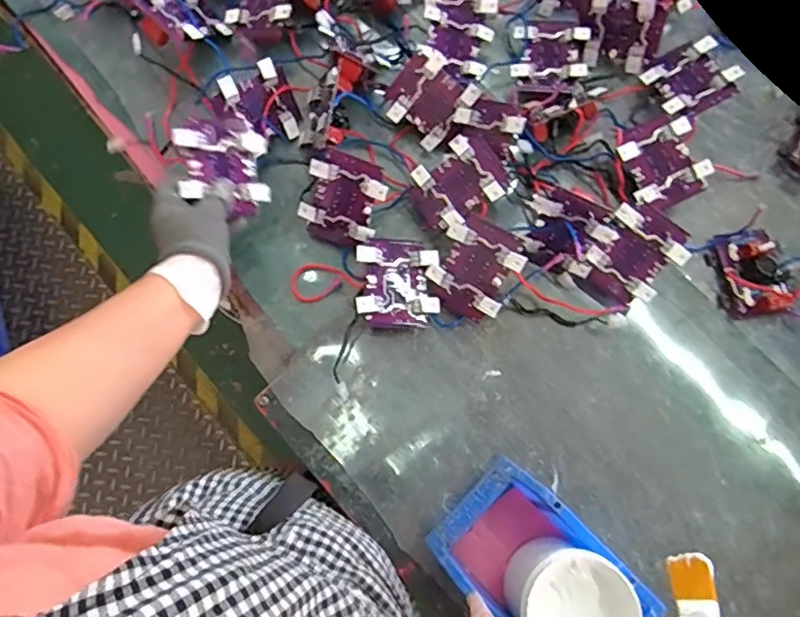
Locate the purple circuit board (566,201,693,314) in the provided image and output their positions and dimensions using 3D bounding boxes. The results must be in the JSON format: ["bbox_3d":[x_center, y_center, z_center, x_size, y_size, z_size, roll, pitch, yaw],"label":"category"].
[{"bbox_3d":[0.244,-0.053,0.603,0.083,0.012,0.108,39,105,5],"label":"purple circuit board"}]

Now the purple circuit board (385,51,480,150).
[{"bbox_3d":[0.033,-0.236,0.640,0.080,0.010,0.085,37,113,-16],"label":"purple circuit board"}]

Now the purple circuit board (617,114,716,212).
[{"bbox_3d":[0.289,-0.160,0.625,0.081,0.017,0.094,-29,89,6],"label":"purple circuit board"}]

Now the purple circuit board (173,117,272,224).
[{"bbox_3d":[-0.182,-0.145,0.584,0.089,0.019,0.099,0,86,-29],"label":"purple circuit board"}]

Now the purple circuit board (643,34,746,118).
[{"bbox_3d":[0.332,-0.261,0.648,0.082,0.016,0.086,-25,65,16],"label":"purple circuit board"}]

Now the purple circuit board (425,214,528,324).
[{"bbox_3d":[0.079,-0.039,0.590,0.083,0.018,0.095,33,106,21],"label":"purple circuit board"}]

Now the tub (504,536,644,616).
[{"bbox_3d":[0.150,0.260,0.511,0.098,0.111,0.090,0,76,-2],"label":"tub"}]

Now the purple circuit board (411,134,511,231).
[{"bbox_3d":[0.063,-0.134,0.613,0.098,0.016,0.084,-37,68,12],"label":"purple circuit board"}]

